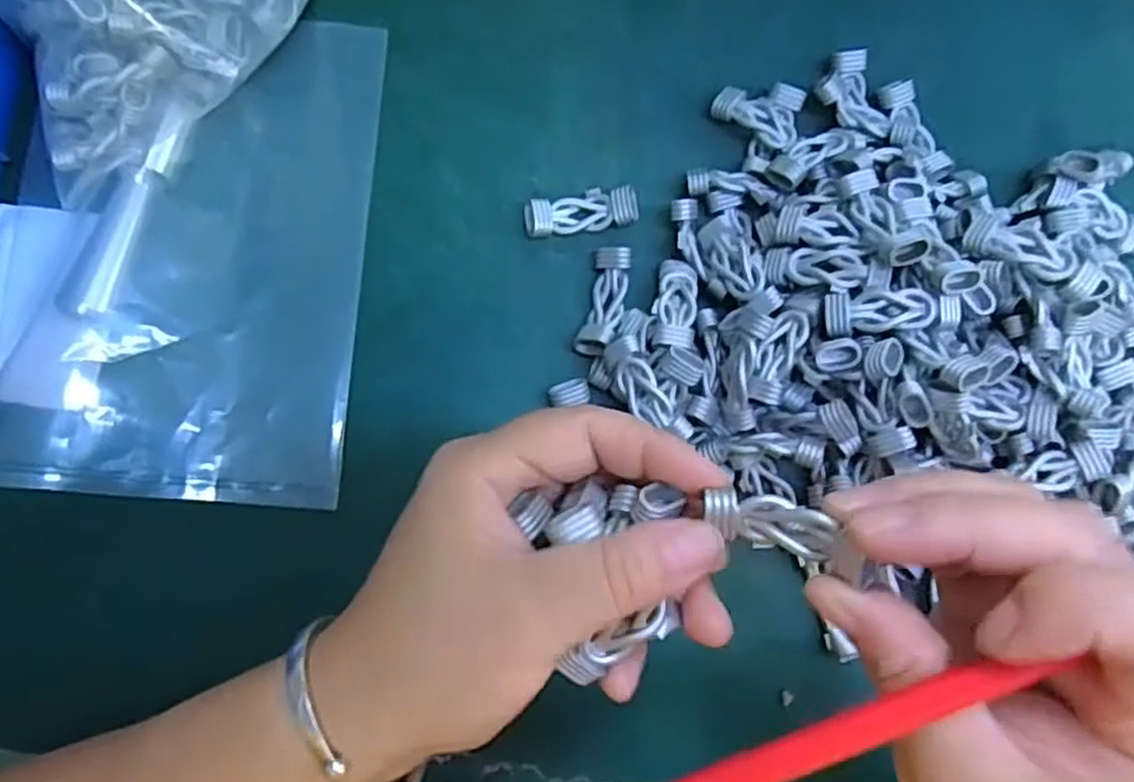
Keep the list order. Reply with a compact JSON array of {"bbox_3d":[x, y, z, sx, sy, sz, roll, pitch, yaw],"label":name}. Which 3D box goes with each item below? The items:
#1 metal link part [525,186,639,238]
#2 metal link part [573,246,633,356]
[{"bbox_3d":[0.006,-0.074,0.315,0.045,0.010,0.018,-8,83,-5],"label":"metal link part"},{"bbox_3d":[0.015,-0.036,0.307,0.016,0.016,0.044,13,82,-2],"label":"metal link part"}]

